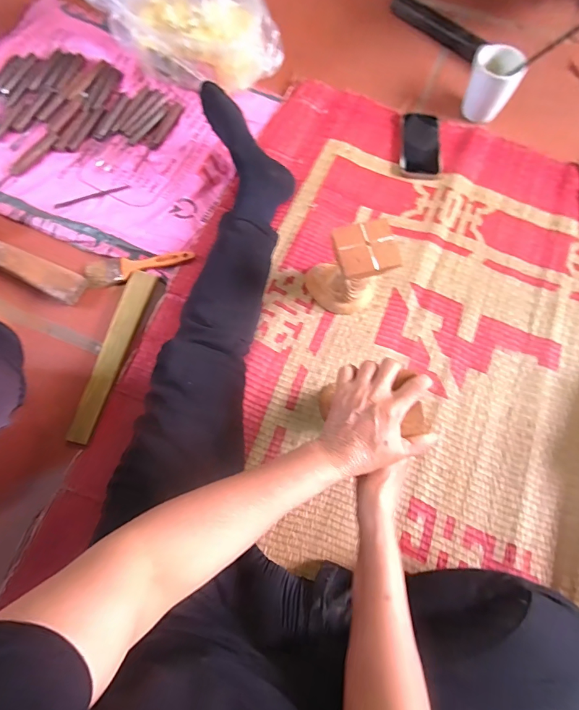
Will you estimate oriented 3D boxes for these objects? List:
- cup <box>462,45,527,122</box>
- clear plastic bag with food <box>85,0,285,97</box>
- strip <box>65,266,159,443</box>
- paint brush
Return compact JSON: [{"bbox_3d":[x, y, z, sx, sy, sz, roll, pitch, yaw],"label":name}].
[{"bbox_3d":[0.372,-0.502,0.746,0.090,0.096,0.074,28,76,8],"label":"cup"},{"bbox_3d":[-0.183,-0.636,0.728,0.322,0.180,0.190,15,74,4],"label":"clear plastic bag with food"},{"bbox_3d":[-0.277,-0.005,0.623,0.039,0.018,0.283,14,74,4],"label":"strip"},{"bbox_3d":[-0.252,-0.151,0.675,0.179,0.012,0.046,-11,74,-3],"label":"paint brush"}]

